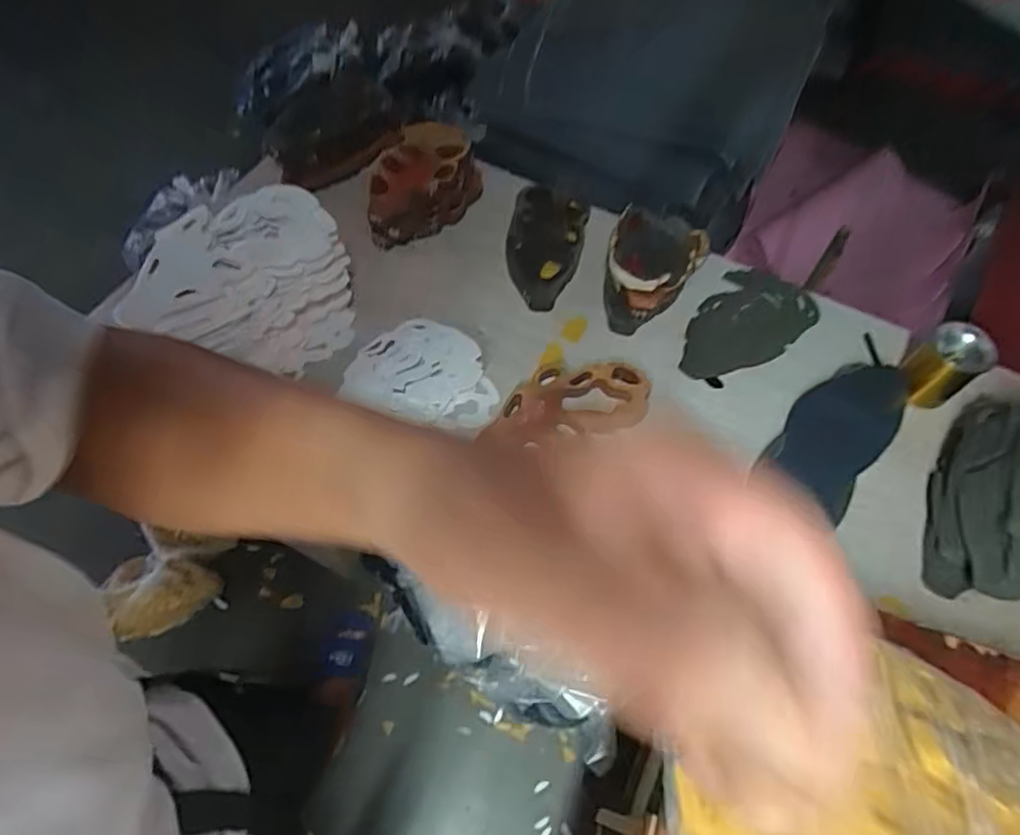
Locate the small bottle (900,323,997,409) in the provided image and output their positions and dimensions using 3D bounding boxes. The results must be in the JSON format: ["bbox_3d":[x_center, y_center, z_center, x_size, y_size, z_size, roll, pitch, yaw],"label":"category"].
[{"bbox_3d":[0.532,-0.063,0.801,0.079,0.095,0.072,-33,66,-21],"label":"small bottle"}]

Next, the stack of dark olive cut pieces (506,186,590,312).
[{"bbox_3d":[0.052,-0.253,0.957,0.114,0.059,0.193,11,59,3],"label":"stack of dark olive cut pieces"}]

